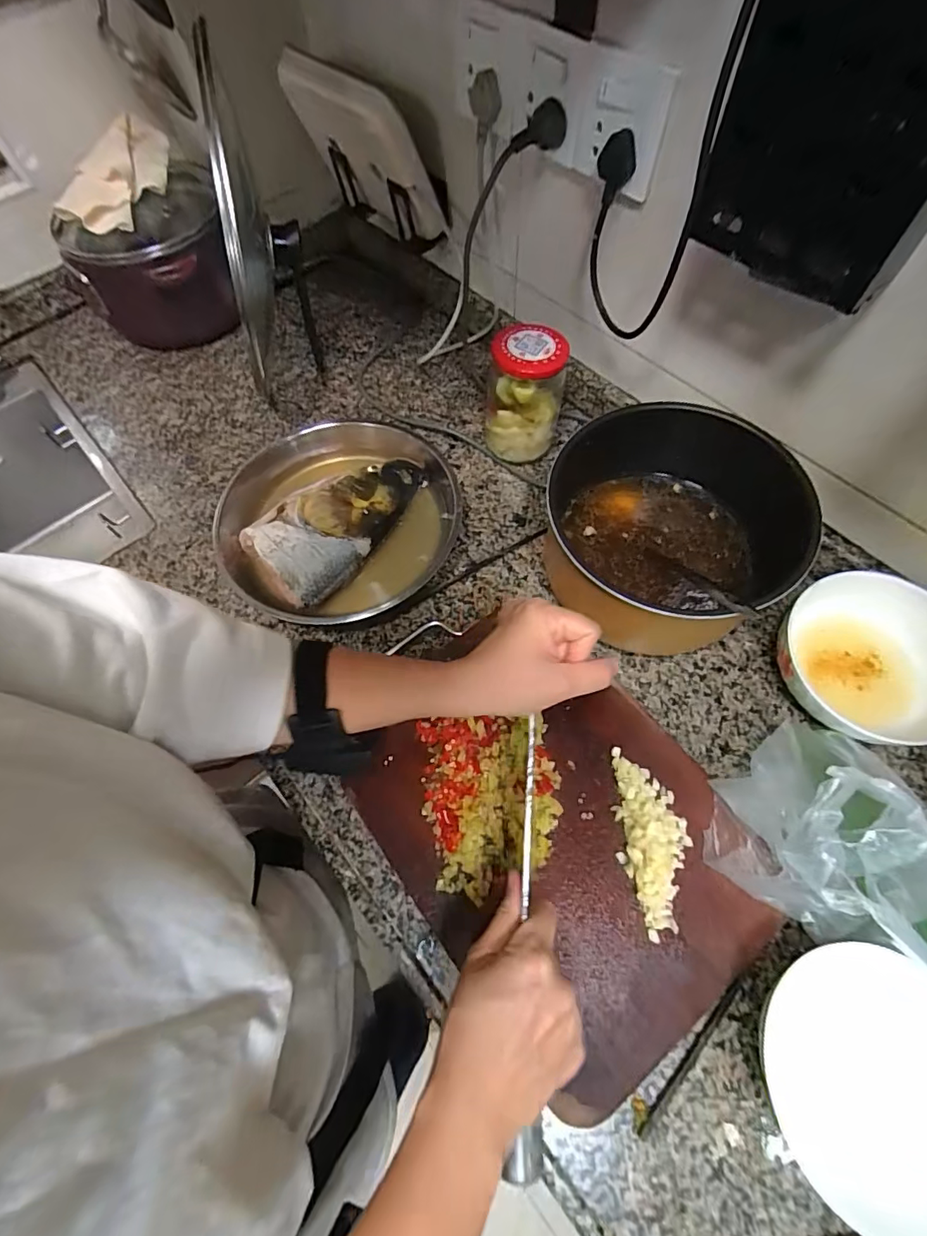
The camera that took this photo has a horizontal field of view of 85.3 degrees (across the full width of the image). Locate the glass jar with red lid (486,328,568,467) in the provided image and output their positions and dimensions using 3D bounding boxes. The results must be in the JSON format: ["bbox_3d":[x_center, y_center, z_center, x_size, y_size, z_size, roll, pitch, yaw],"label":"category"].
[{"bbox_3d":[0.073,-0.259,0.602,0.082,0.142,0.078,-1,65,3],"label":"glass jar with red lid"}]

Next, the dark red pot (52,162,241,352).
[{"bbox_3d":[-0.450,-0.520,0.751,0.212,0.153,0.234,-20,66,-6],"label":"dark red pot"}]

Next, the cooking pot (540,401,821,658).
[{"bbox_3d":[0.215,-0.084,0.517,0.264,0.133,0.205,16,67,10],"label":"cooking pot"}]

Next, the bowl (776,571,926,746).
[{"bbox_3d":[0.381,0.042,0.485,0.157,0.069,0.149,-1,65,3],"label":"bowl"}]

